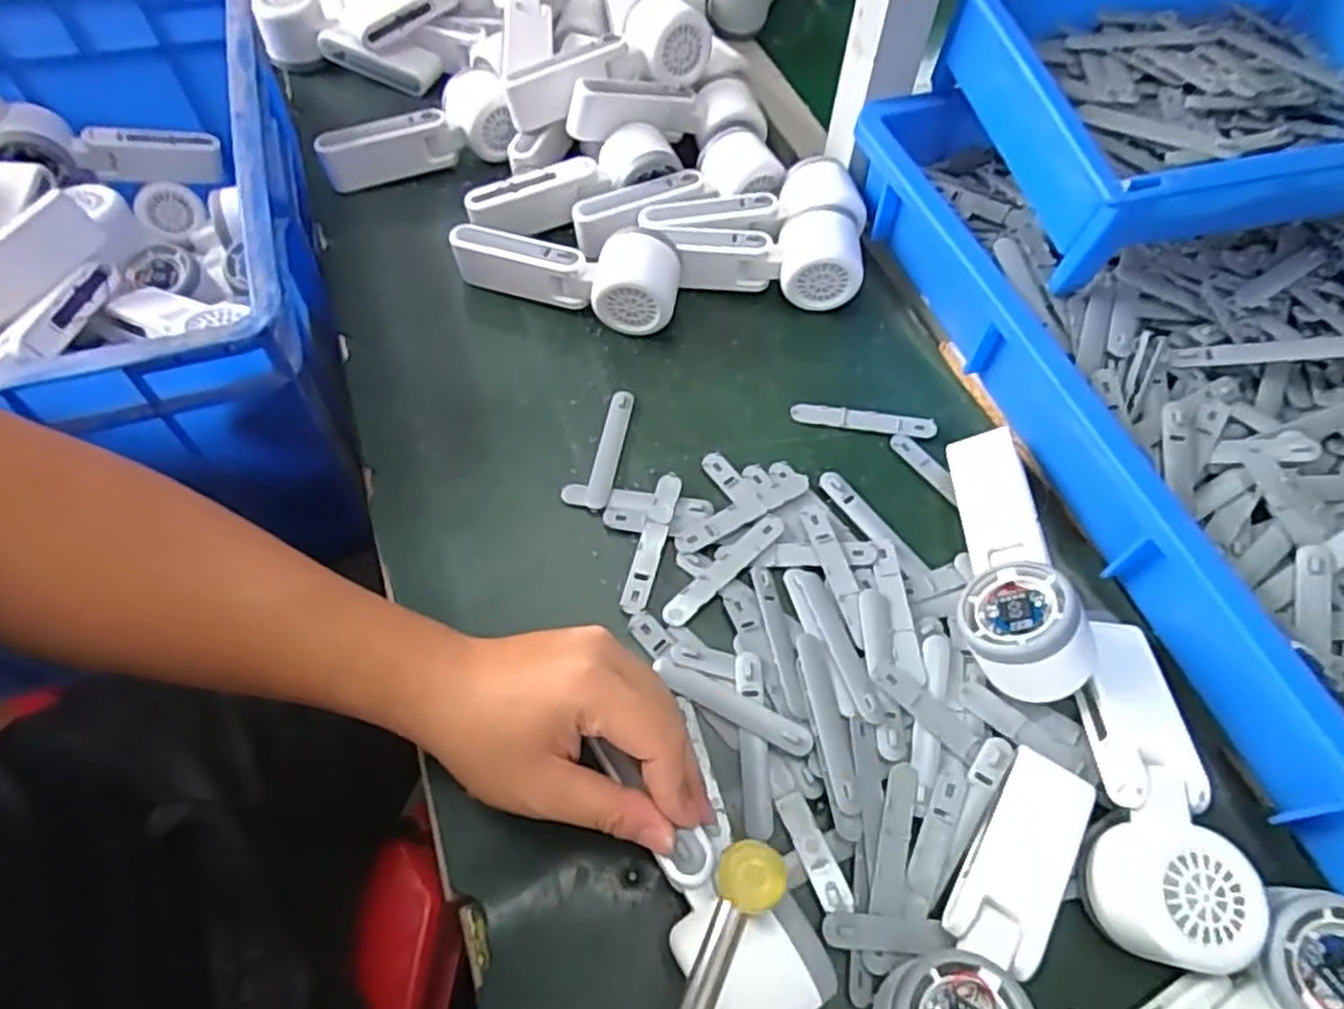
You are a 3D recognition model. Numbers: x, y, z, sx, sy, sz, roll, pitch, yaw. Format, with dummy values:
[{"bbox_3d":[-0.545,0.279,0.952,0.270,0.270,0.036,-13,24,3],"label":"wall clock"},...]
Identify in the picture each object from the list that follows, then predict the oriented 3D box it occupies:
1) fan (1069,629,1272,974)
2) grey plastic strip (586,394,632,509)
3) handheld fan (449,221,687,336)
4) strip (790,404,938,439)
[{"bbox_3d":[0.239,0.134,0.377,0.061,0.041,0.161,12,59,5],"label":"fan"},{"bbox_3d":[-0.047,-0.038,0.512,0.029,0.006,0.093,12,59,5],"label":"grey plastic strip"},{"bbox_3d":[-0.079,-0.170,0.563,0.171,0.058,0.053,16,59,8],"label":"handheld fan"},{"bbox_3d":[0.130,-0.057,0.523,0.097,0.005,0.016,9,59,3],"label":"strip"}]

